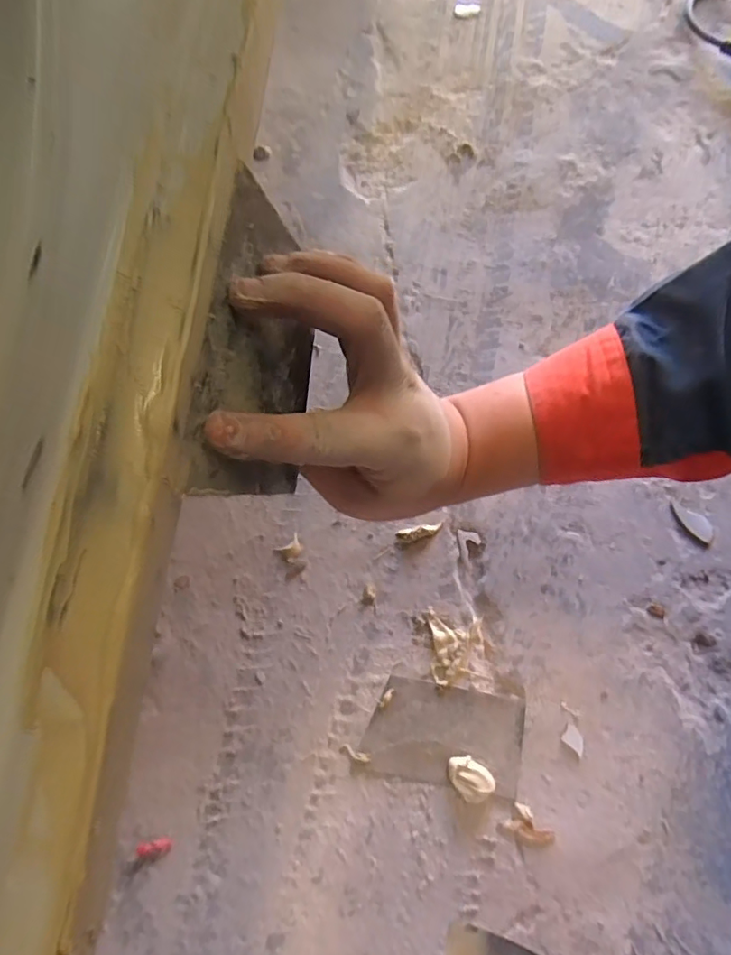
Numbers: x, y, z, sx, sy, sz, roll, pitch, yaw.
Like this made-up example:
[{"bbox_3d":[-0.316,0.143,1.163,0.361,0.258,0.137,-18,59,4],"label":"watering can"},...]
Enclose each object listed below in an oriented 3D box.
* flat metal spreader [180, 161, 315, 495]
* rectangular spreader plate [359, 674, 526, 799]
[{"bbox_3d":[-0.041,-0.050,0.223,0.005,0.071,0.123,1,76,21],"label":"flat metal spreader"},{"bbox_3d":[0.064,0.205,0.439,0.121,0.005,0.073,10,76,1],"label":"rectangular spreader plate"}]

